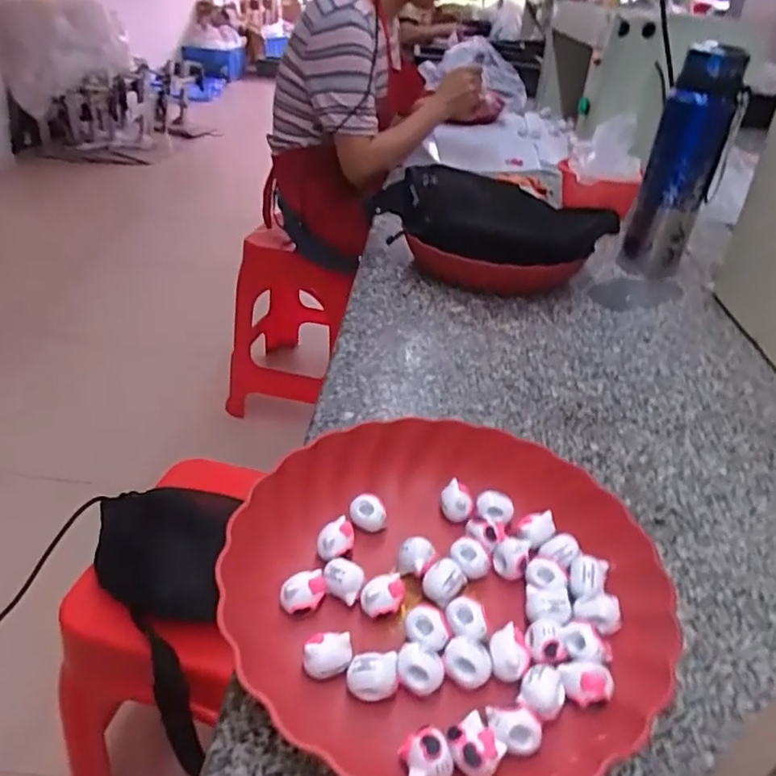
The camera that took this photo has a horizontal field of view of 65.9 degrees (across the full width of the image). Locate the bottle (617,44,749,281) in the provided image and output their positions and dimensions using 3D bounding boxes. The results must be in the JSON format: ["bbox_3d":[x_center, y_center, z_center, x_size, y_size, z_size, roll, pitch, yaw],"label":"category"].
[{"bbox_3d":[0.372,-0.273,0.754,0.084,0.268,0.069,23,38,24],"label":"bottle"}]

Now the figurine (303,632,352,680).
[{"bbox_3d":[-0.032,0.143,0.316,0.024,0.022,0.017,2,34,-5],"label":"figurine"}]

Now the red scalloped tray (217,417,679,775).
[{"bbox_3d":[0.033,0.112,0.352,0.239,0.049,0.237,16,35,15],"label":"red scalloped tray"}]

